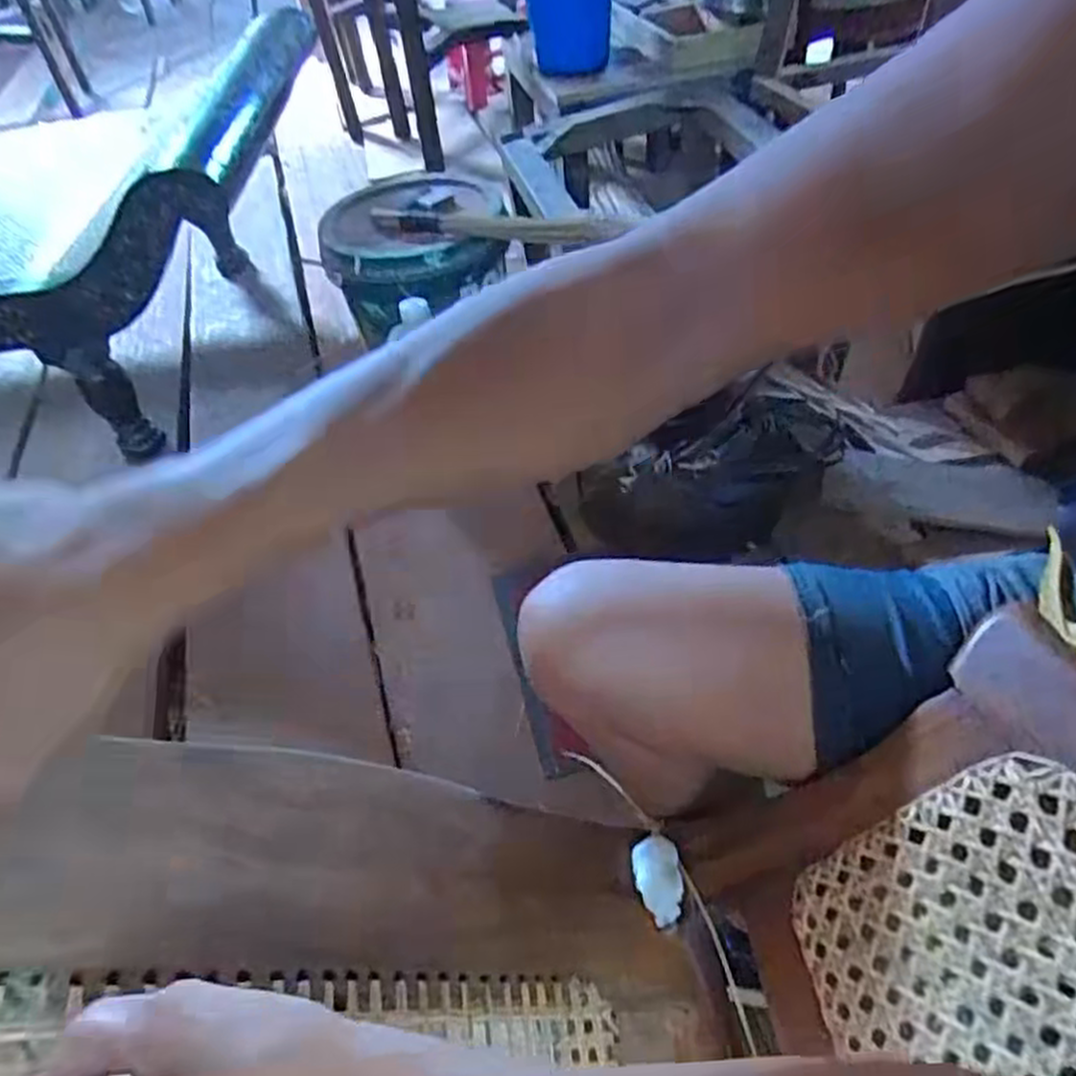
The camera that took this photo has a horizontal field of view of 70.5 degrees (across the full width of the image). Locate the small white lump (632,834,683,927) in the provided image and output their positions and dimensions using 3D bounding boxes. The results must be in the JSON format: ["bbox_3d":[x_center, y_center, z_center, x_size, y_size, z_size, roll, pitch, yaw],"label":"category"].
[{"bbox_3d":[0.081,0.228,0.512,0.031,0.020,0.052,-8,46,-1],"label":"small white lump"}]

